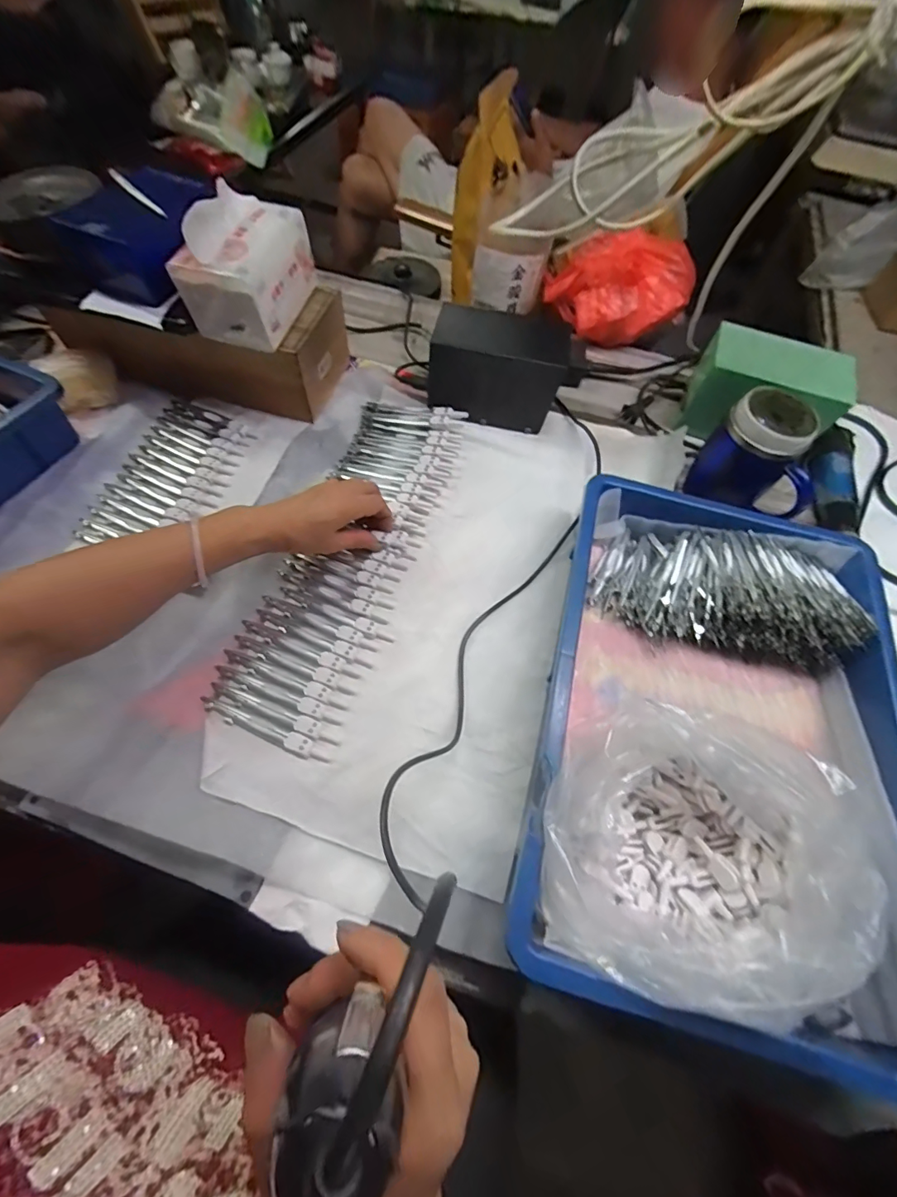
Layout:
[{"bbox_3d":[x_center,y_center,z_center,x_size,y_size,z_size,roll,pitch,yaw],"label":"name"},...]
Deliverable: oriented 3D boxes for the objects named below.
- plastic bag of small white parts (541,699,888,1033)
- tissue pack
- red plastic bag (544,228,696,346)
[{"bbox_3d":[0.161,0.181,0.341,0.190,0.120,0.170,15,63,3],"label":"plastic bag of small white parts"},{"bbox_3d":[-0.215,-0.353,0.502,0.100,0.087,0.140,10,62,2],"label":"tissue pack"},{"bbox_3d":[0.247,-0.466,0.697,0.163,0.103,0.171,-21,67,-13],"label":"red plastic bag"}]

